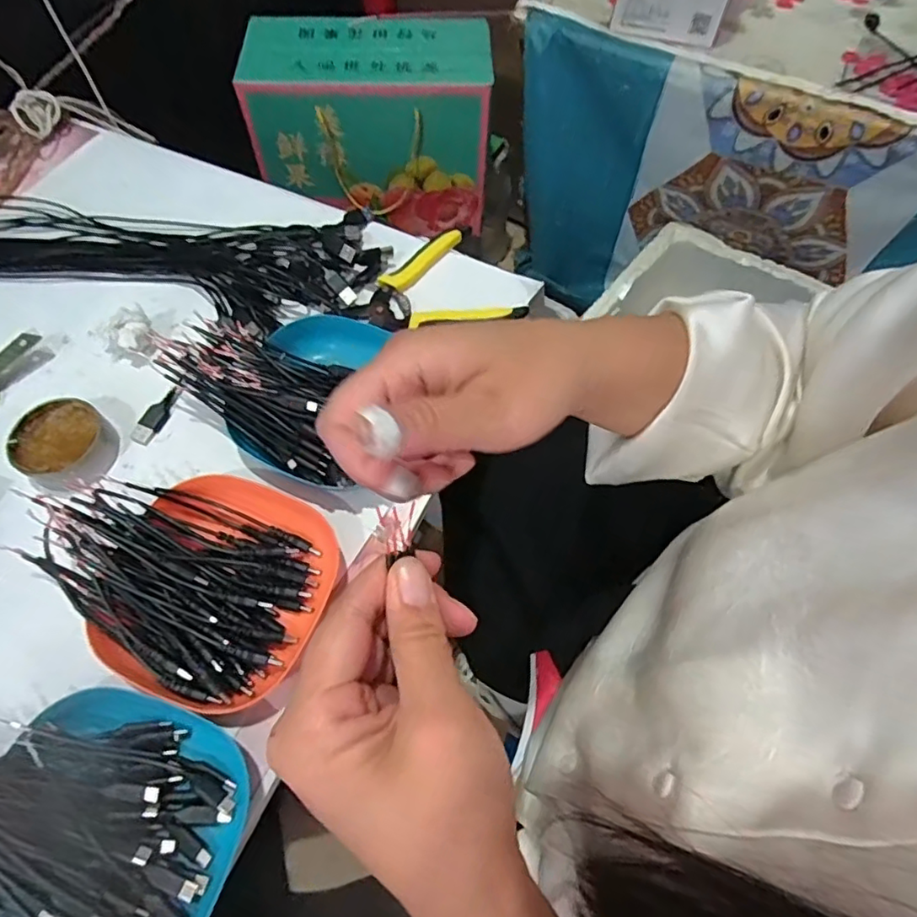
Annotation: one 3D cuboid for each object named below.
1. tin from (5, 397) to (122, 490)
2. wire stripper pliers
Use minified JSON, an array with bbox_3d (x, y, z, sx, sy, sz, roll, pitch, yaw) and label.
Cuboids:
[{"bbox_3d":[-0.288,-0.012,0.429,0.066,0.027,0.062,1,63,-2],"label":"tin"},{"bbox_3d":[-0.016,-0.159,0.520,0.132,0.017,0.101,-8,64,-6],"label":"wire stripper pliers"}]

